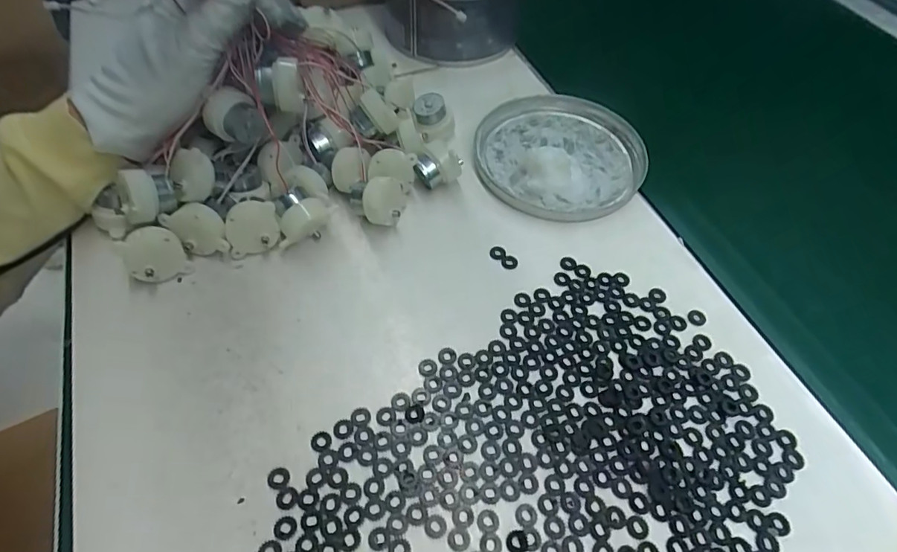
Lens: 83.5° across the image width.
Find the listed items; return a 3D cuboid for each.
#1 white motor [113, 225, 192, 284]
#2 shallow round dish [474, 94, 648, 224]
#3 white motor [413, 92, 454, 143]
[{"bbox_3d":[-0.179,-0.014,0.305,0.032,0.035,0.020,-25,31,-21],"label":"white motor"},{"bbox_3d":[0.089,-0.099,0.395,0.135,0.019,0.126,1,55,-2],"label":"shallow round dish"},{"bbox_3d":[-0.012,-0.125,0.396,0.031,0.032,0.026,0,55,-3],"label":"white motor"}]

